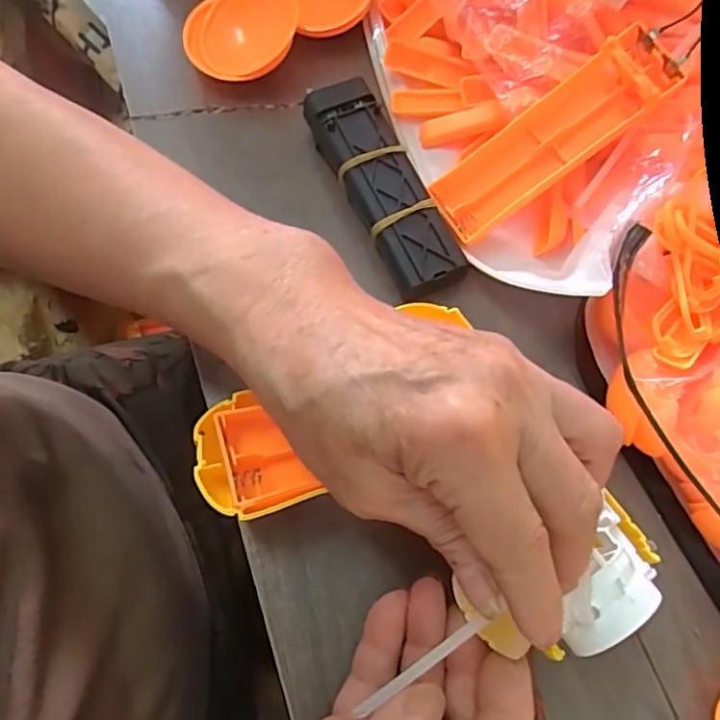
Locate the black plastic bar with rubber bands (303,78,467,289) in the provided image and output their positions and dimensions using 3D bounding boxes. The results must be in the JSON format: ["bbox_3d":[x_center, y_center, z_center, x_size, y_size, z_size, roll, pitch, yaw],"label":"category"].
[{"bbox_3d":[0.011,-0.083,0.282,0.032,0.019,0.107,-26,72,-12],"label":"black plastic bar with rubber bands"}]

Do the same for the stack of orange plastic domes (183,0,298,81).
[{"bbox_3d":[-0.060,-0.168,0.310,0.057,0.026,0.052,-10,71,-2],"label":"stack of orange plastic domes"}]

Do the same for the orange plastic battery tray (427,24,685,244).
[{"bbox_3d":[0.084,-0.099,0.272,0.110,0.020,0.034,-36,72,14],"label":"orange plastic battery tray"}]

